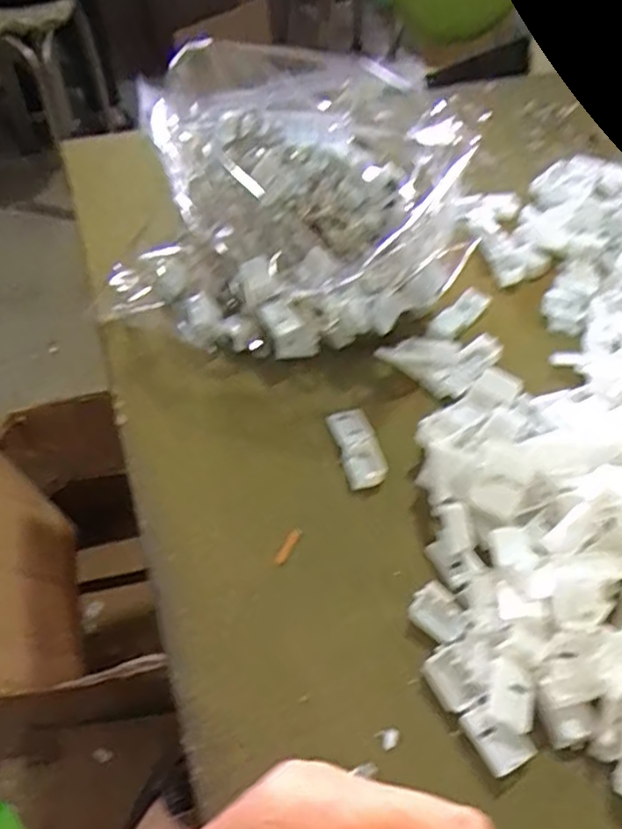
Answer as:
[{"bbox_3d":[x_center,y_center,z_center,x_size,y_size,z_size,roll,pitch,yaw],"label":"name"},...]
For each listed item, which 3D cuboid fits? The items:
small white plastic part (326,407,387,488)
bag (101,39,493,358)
[{"bbox_3d":[0.028,0.019,0.394,0.025,0.009,0.056,-11,50,-10],"label":"small white plastic part"},{"bbox_3d":[-0.002,-0.143,0.450,0.210,0.129,0.192,17,51,13],"label":"bag"}]

